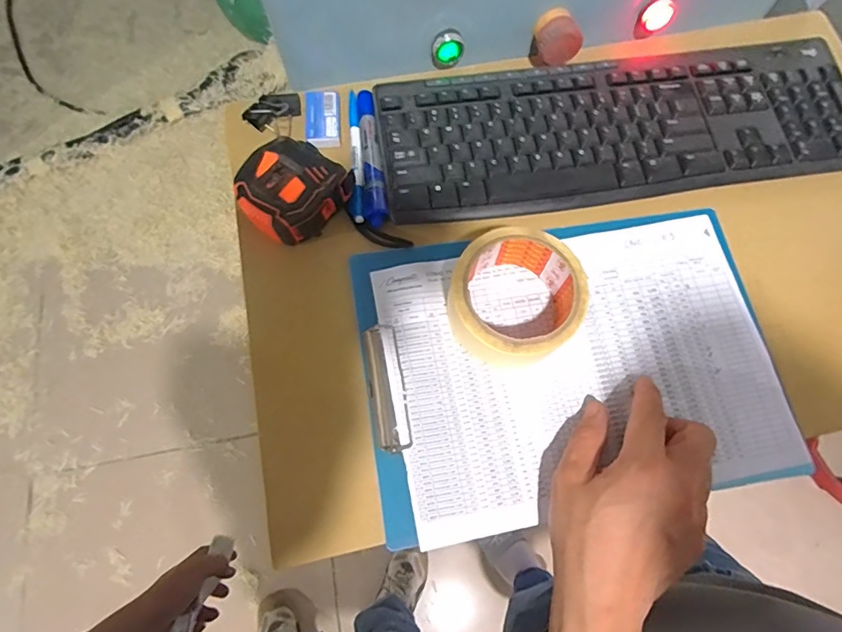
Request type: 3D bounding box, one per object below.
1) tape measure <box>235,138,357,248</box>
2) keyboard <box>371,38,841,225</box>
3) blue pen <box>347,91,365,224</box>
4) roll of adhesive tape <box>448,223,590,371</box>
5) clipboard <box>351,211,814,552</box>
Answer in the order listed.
[{"bbox_3d":[-0.106,-0.100,0.394,0.072,0.037,0.085,35,75,11],"label":"tape measure"},{"bbox_3d":[0.178,-0.171,0.430,0.424,0.021,0.140,-9,71,-3],"label":"keyboard"},{"bbox_3d":[-0.058,-0.141,0.427,0.015,0.011,0.131,-3,71,-1],"label":"blue pen"},{"bbox_3d":[0.071,-0.012,0.367,0.093,0.052,0.094,0,71,0],"label":"roll of adhesive tape"},{"bbox_3d":[0.114,0.035,0.378,0.309,0.014,0.219,-9,71,-3],"label":"clipboard"}]

